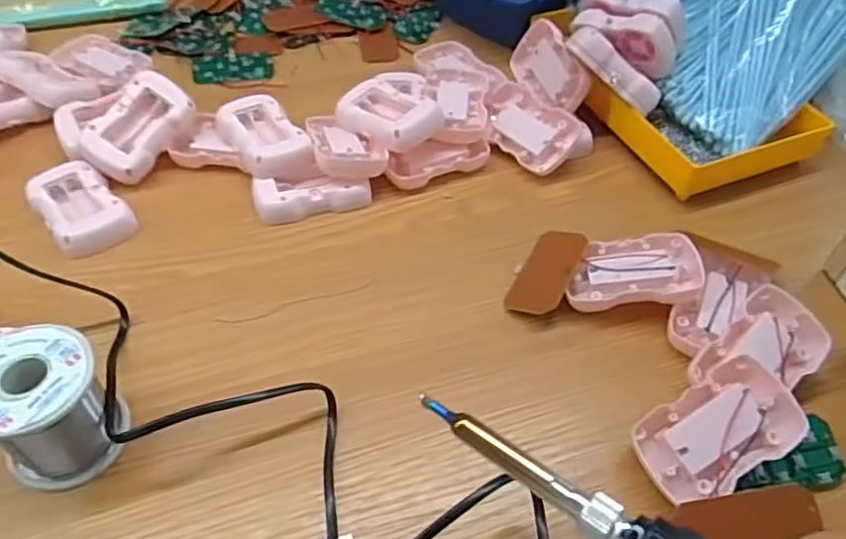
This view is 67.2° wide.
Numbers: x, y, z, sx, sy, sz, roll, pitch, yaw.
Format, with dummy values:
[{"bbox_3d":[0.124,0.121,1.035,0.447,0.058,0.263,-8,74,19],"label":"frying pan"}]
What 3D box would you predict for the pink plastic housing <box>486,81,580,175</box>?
[{"bbox_3d":[0.086,-0.116,0.532,0.085,0.018,0.057,38,86,25],"label":"pink plastic housing"}]

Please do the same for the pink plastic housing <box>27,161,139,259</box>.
[{"bbox_3d":[-0.248,-0.045,0.462,0.052,0.020,0.082,-32,58,-26],"label":"pink plastic housing"}]

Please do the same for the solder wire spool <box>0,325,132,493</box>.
[{"bbox_3d":[-0.194,0.073,0.332,0.062,0.065,0.060,2,50,-2],"label":"solder wire spool"}]

